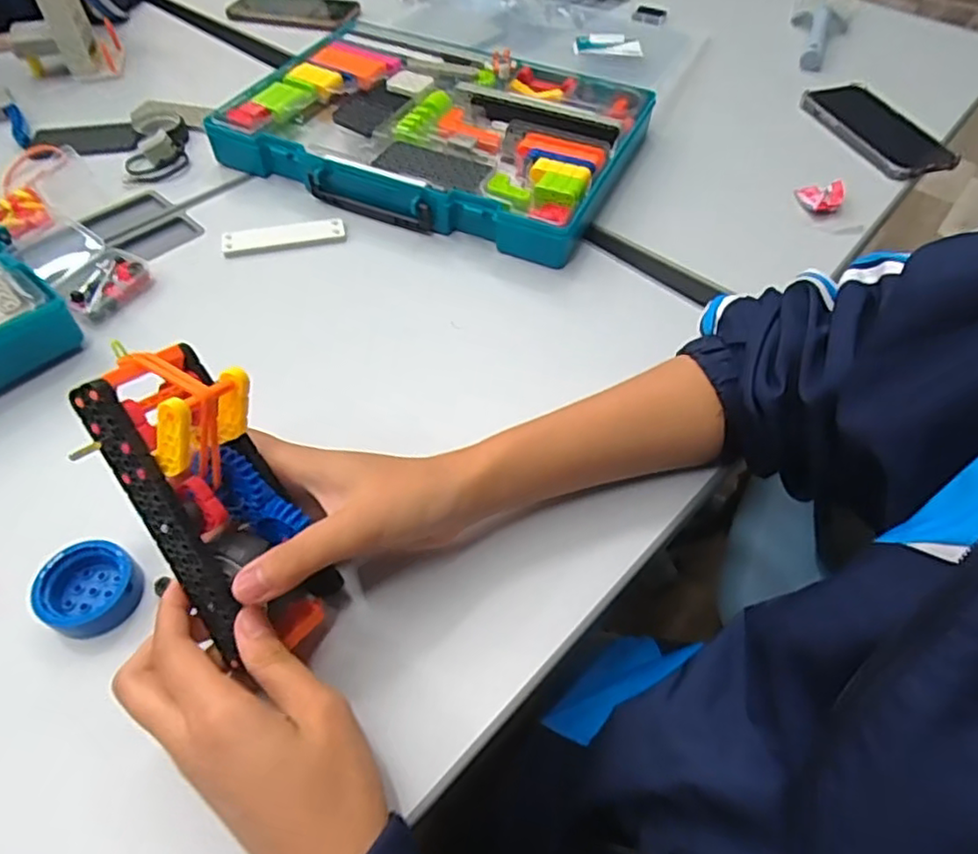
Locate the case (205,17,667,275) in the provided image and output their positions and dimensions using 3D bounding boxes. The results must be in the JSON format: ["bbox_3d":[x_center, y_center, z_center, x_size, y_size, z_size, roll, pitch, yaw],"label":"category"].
[{"bbox_3d":[-0.046,-0.292,0.621,0.362,0.047,0.265,18,54,12],"label":"case"}]

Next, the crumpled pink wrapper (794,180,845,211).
[{"bbox_3d":[0.302,-0.210,0.586,0.039,0.024,0.024,1,52,-1],"label":"crumpled pink wrapper"}]

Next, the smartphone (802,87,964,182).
[{"bbox_3d":[0.404,-0.312,0.672,0.085,0.016,0.163,-20,61,-12],"label":"smartphone"}]

